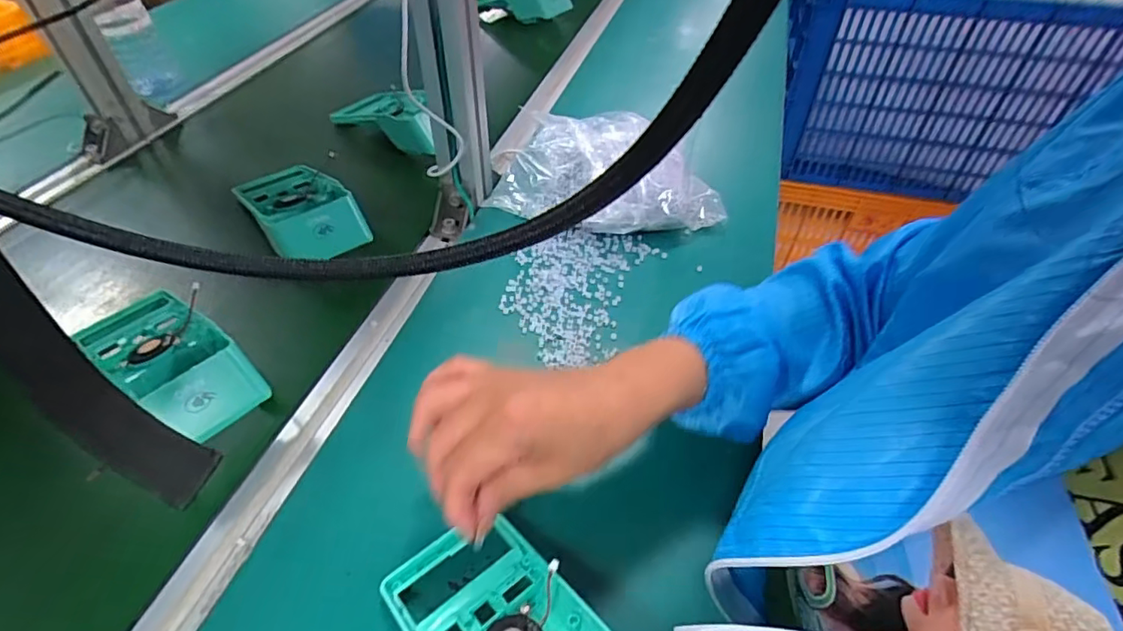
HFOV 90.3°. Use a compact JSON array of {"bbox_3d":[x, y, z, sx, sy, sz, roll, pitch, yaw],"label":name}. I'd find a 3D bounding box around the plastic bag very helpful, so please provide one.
[{"bbox_3d":[0.048,-0.146,0.582,0.236,0.065,0.150,8,48,8],"label":"plastic bag"}]

